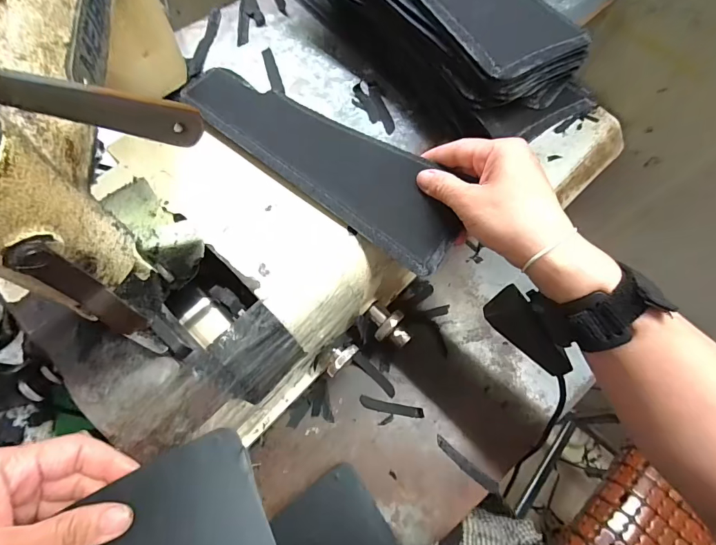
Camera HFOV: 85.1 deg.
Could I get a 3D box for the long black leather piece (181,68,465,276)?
[{"bbox_3d":[-0.028,-0.098,0.319,0.251,0.011,0.073,36,78,10],"label":"long black leather piece"}]

